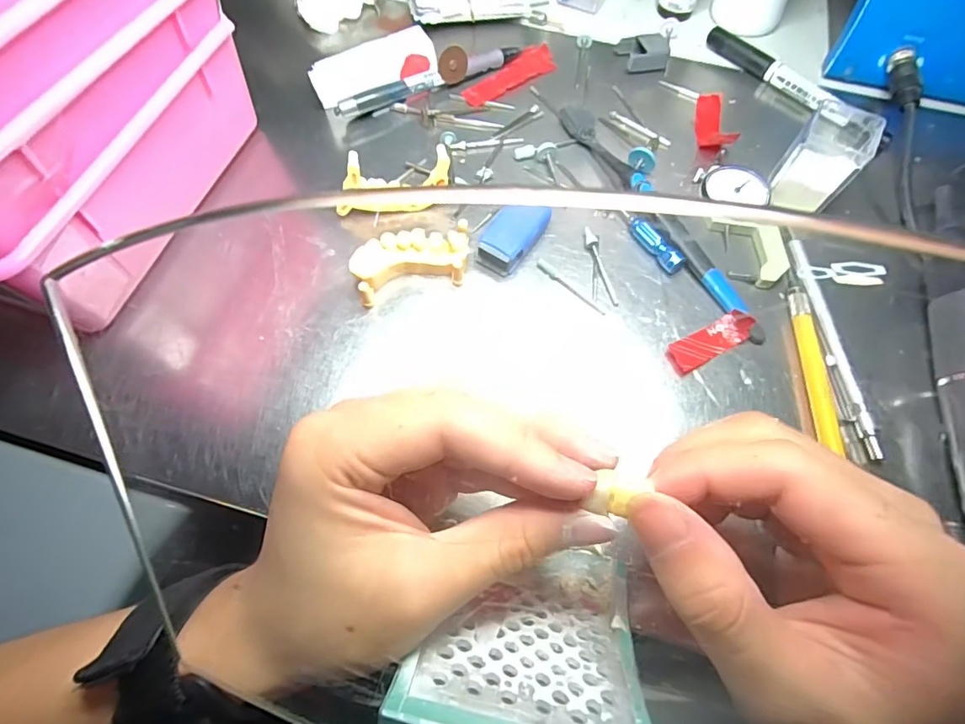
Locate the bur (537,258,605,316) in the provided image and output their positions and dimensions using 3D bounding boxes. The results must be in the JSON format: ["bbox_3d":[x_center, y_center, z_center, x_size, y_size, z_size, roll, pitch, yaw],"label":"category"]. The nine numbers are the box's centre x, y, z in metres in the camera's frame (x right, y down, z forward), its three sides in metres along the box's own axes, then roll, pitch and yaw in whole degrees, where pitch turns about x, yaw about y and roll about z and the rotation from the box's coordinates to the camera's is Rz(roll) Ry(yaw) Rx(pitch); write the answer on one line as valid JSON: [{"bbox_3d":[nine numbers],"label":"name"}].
[{"bbox_3d":[0.046,-0.040,0.261,0.006,0.004,0.046,-39,70,-18],"label":"bur"}]

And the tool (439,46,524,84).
[{"bbox_3d":[-0.001,-0.204,0.328,0.064,0.023,0.010,-33,69,-16],"label":"tool"}]

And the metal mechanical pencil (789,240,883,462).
[{"bbox_3d":[0.174,-0.011,0.247,0.010,0.005,0.118,-2,64,-2],"label":"metal mechanical pencil"}]

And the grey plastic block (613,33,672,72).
[{"bbox_3d":[0.111,-0.213,0.340,0.032,0.016,0.026,-4,64,-3],"label":"grey plastic block"}]

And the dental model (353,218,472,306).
[{"bbox_3d":[-0.036,-0.051,0.256,0.060,0.020,0.030,-15,65,-8],"label":"dental model"}]

